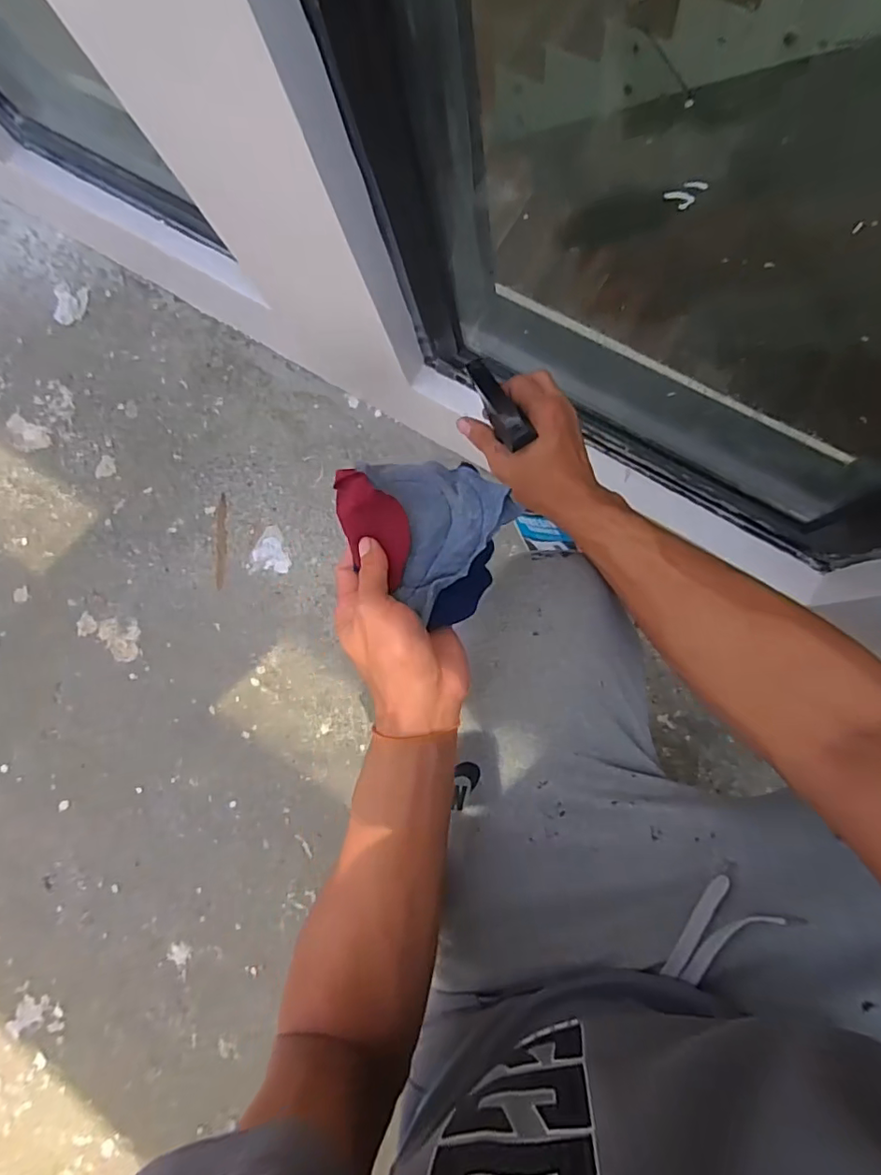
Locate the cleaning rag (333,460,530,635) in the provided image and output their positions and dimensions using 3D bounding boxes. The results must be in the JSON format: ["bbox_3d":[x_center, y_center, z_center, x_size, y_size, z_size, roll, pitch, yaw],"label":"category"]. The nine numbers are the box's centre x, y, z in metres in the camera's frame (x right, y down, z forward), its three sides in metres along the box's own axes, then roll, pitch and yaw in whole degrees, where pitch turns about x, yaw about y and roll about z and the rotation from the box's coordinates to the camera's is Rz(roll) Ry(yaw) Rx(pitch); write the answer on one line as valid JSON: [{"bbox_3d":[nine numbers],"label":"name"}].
[{"bbox_3d":[-0.010,-0.046,0.371,0.097,0.042,0.124,-45,81,3],"label":"cleaning rag"}]

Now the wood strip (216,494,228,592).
[{"bbox_3d":[-0.341,-0.072,0.844,0.017,0.004,0.145,-2,84,8],"label":"wood strip"}]

